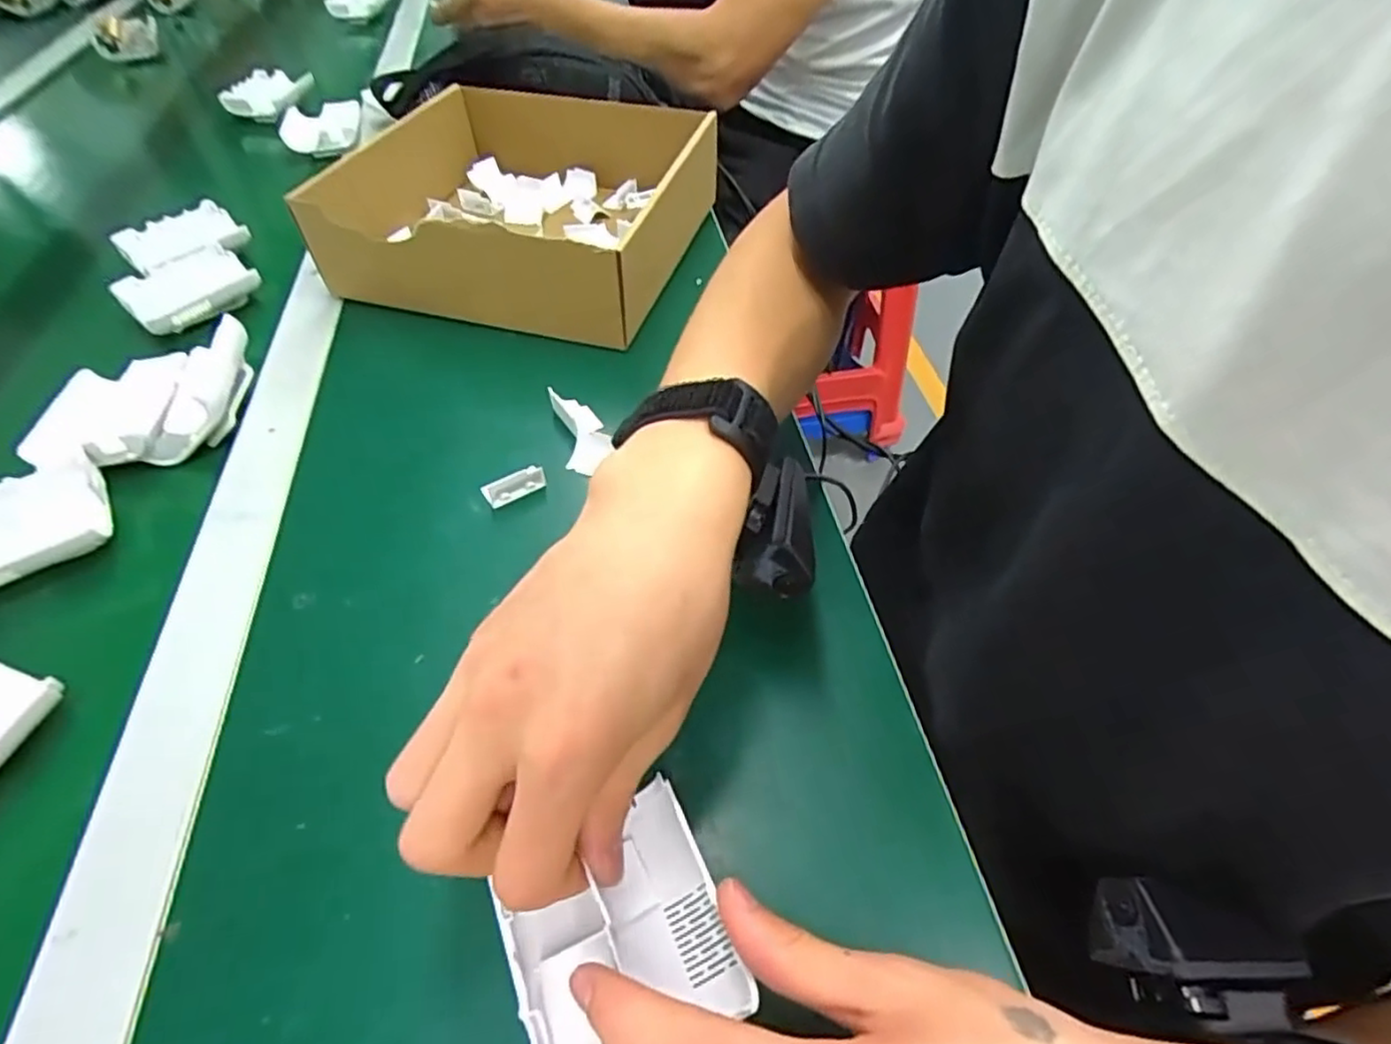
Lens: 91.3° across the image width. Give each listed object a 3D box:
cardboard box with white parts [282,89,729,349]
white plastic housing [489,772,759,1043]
[{"bbox_3d":[-0.124,-0.259,0.540,0.245,0.081,0.272,15,52,13],"label":"cardboard box with white parts"},{"bbox_3d":[-0.026,0.140,0.229,0.068,0.018,0.072,-20,53,-16],"label":"white plastic housing"}]

